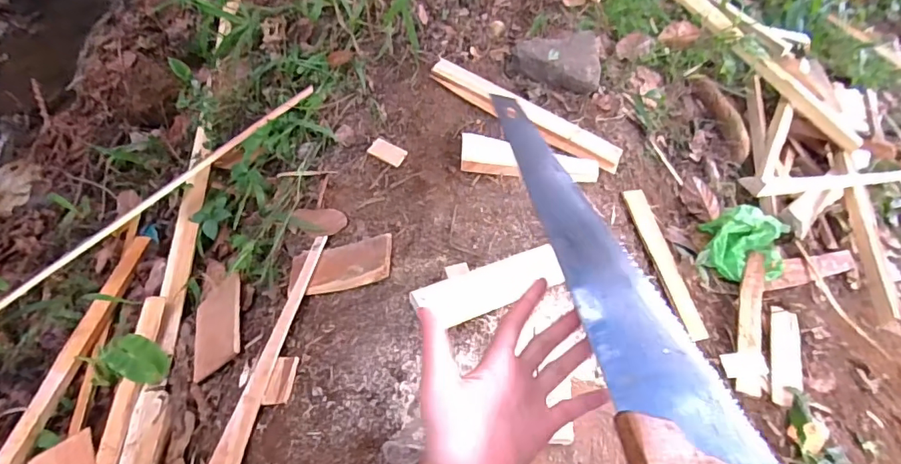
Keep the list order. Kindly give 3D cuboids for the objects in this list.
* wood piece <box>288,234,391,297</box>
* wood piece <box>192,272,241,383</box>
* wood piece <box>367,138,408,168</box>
[{"bbox_3d":[-0.189,0.059,0.850,0.189,0.013,0.086,-12,56,17],"label":"wood piece"},{"bbox_3d":[-0.411,0.164,0.886,0.107,0.011,0.175,-36,46,12],"label":"wood piece"},{"bbox_3d":[-0.119,-0.151,0.956,0.079,0.010,0.039,30,76,27],"label":"wood piece"}]

